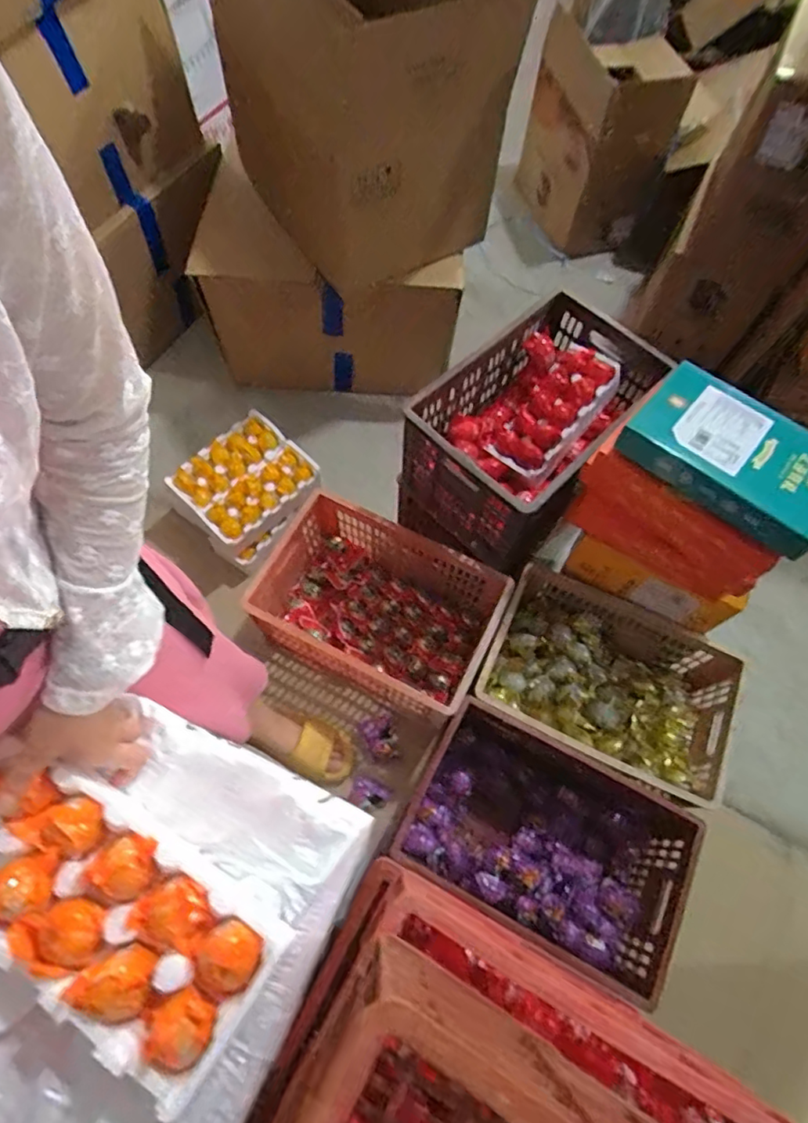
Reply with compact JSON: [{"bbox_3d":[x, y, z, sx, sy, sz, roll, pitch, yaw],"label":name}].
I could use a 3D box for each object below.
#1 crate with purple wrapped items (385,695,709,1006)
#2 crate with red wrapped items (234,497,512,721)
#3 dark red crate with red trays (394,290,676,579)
[{"bbox_3d":[0.259,0.520,1.093,0.483,0.217,0.311,26,67,9],"label":"crate with purple wrapped items"},{"bbox_3d":[-0.057,0.100,1.251,0.482,0.213,0.317,25,67,9],"label":"crate with red wrapped items"},{"bbox_3d":[0.246,-0.267,1.214,0.333,0.286,0.488,36,69,13],"label":"dark red crate with red trays"}]

